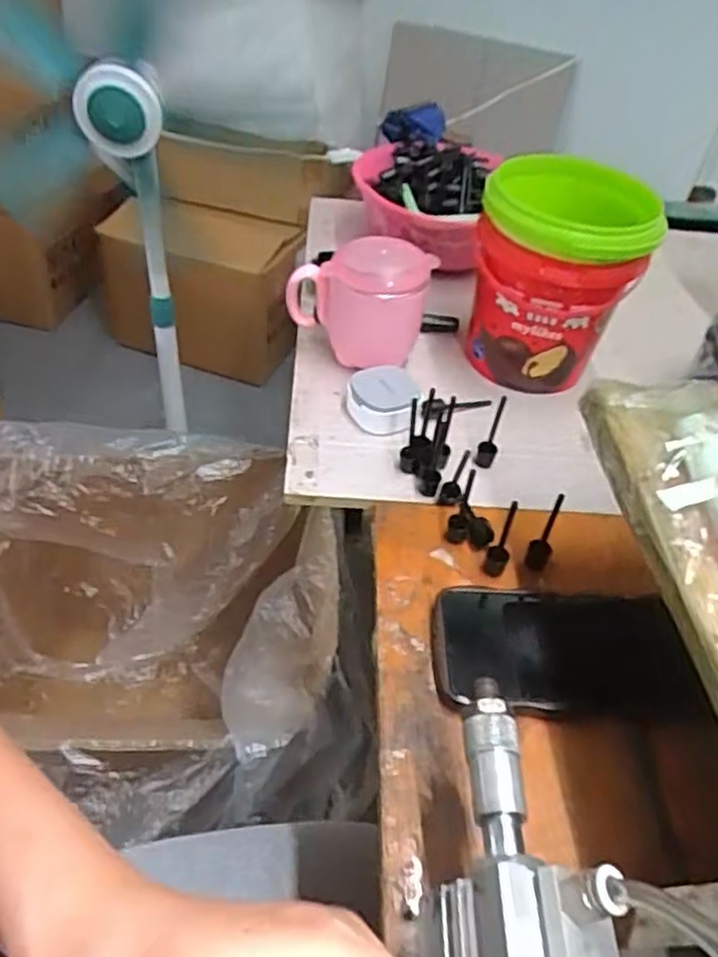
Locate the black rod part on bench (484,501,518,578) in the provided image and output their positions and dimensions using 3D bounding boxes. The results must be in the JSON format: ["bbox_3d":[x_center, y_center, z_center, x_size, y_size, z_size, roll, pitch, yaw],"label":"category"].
[{"bbox_3d":[0.091,0.039,0.442,0.015,0.057,0.012,18,46,11],"label":"black rod part on bench"}]

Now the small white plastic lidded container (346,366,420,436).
[{"bbox_3d":[0.017,-0.063,0.549,0.049,0.032,0.048,-3,46,-10],"label":"small white plastic lidded container"}]

